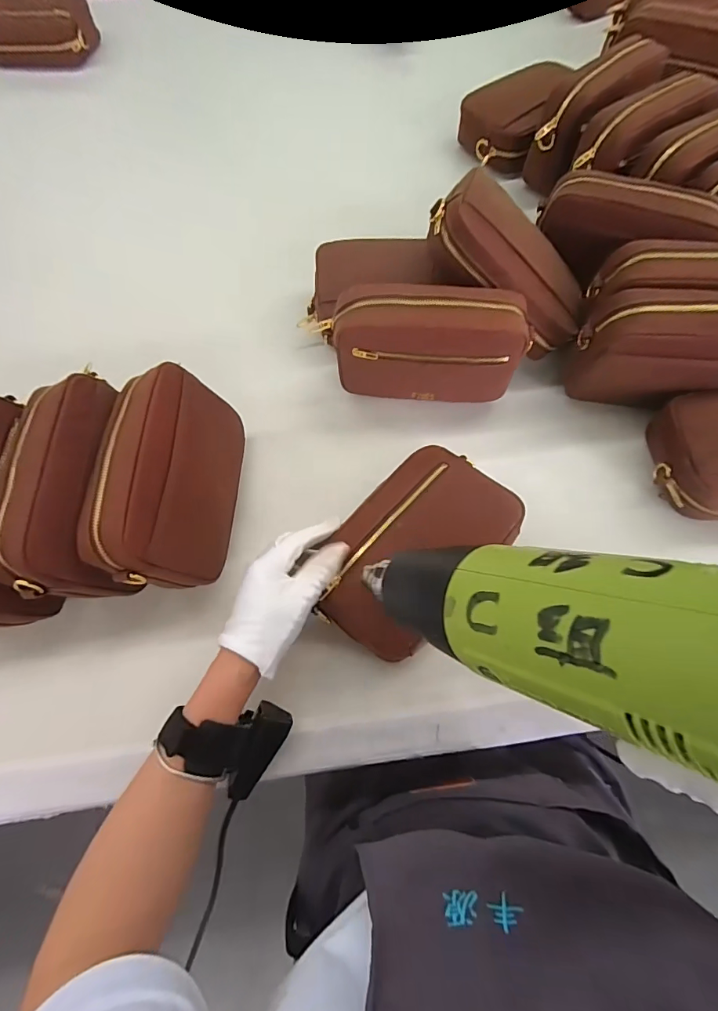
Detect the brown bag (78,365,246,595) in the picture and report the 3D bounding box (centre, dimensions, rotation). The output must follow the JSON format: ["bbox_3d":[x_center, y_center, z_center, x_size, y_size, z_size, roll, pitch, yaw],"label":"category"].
[{"bbox_3d":[-0.179,-0.020,0.414,0.065,0.137,0.196,-6,68,23],"label":"brown bag"}]

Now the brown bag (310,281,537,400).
[{"bbox_3d":[0.069,-0.170,0.466,0.205,0.115,0.069,0,68,1],"label":"brown bag"}]

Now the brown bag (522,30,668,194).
[{"bbox_3d":[0.311,-0.501,0.582,0.172,0.123,0.082,-30,70,-11],"label":"brown bag"}]

